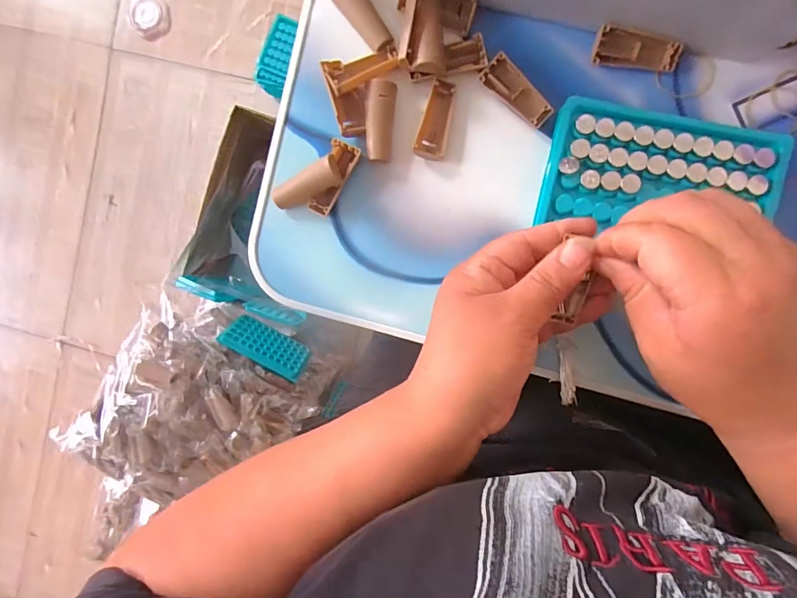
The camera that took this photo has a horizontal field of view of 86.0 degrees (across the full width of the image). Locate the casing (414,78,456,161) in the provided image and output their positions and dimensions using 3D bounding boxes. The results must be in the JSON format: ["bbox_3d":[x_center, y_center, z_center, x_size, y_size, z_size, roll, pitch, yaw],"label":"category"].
[{"bbox_3d":[0.025,-0.116,0.280,0.019,0.010,0.049,12,95,5],"label":"casing"}]

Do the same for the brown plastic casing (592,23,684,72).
[{"bbox_3d":[0.148,-0.155,0.266,0.051,0.008,0.020,10,124,2],"label":"brown plastic casing"}]

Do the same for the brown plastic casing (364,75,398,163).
[{"bbox_3d":[-0.012,-0.116,0.279,0.018,0.015,0.049,6,94,5],"label":"brown plastic casing"}]

